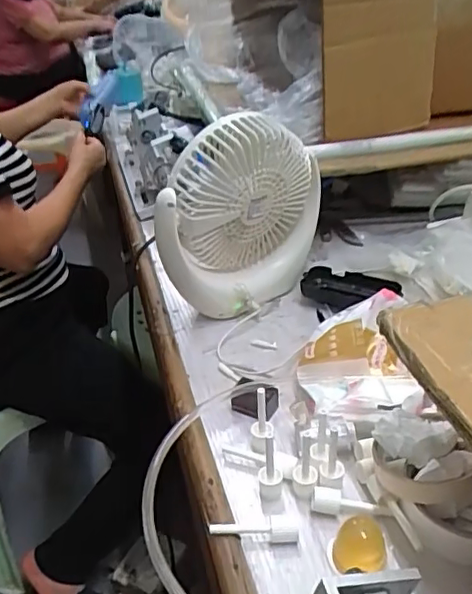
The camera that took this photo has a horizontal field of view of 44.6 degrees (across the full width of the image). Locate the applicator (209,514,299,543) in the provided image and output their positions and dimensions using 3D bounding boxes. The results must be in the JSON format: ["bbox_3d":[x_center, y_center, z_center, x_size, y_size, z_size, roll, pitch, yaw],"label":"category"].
[{"bbox_3d":[0.014,0.169,0.423,0.063,0.013,0.016,-1,33,6],"label":"applicator"}]

